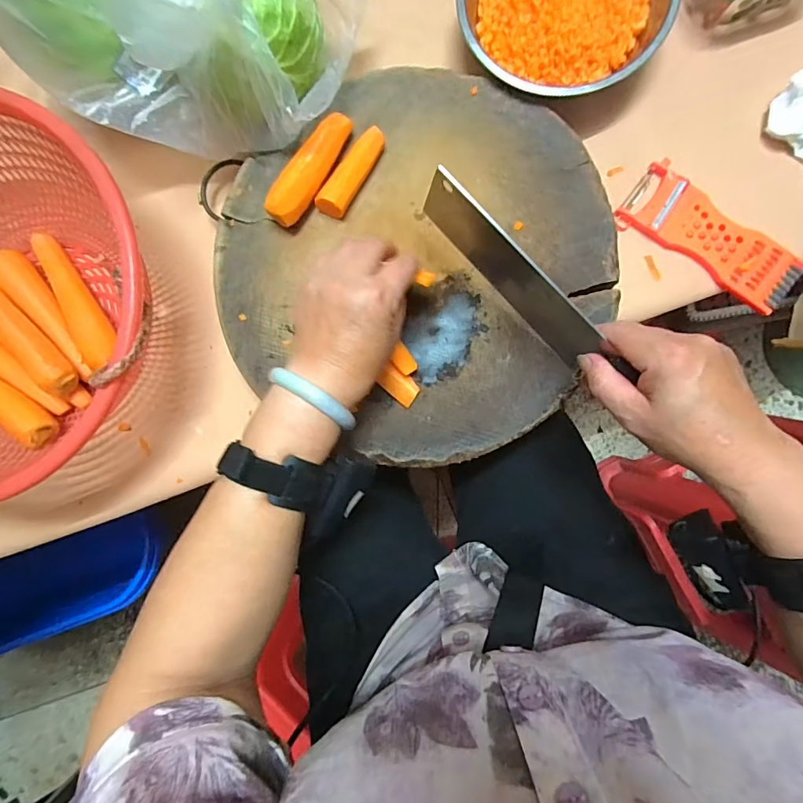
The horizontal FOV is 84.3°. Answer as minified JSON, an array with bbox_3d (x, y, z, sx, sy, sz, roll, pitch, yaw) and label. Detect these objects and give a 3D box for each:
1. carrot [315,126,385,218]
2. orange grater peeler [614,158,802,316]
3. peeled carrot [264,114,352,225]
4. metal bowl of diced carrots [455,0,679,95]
[{"bbox_3d":[-0.044,-0.203,0.396,0.025,0.020,0.083,30,93,4],"label":"carrot"},{"bbox_3d":[0.285,-0.151,0.409,0.165,0.011,0.059,36,93,4],"label":"orange grater peeler"},{"bbox_3d":[-0.079,-0.206,0.397,0.031,0.031,0.108,33,93,4],"label":"peeled carrot"},{"bbox_3d":[0.144,-0.356,0.400,0.183,0.062,0.174,-21,88,5],"label":"metal bowl of diced carrots"}]

